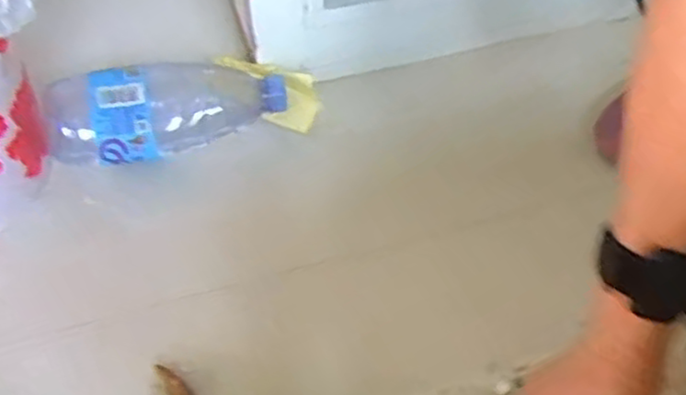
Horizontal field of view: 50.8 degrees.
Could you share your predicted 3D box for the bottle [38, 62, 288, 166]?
[{"bbox_3d":[-0.145,-0.070,0.601,0.191,0.066,0.067,-8,54,-5],"label":"bottle"}]

